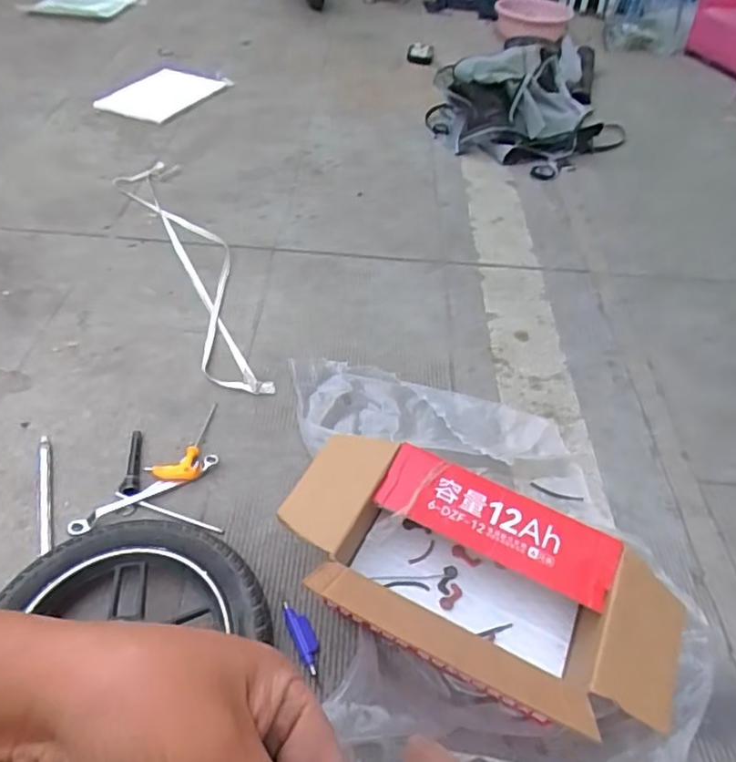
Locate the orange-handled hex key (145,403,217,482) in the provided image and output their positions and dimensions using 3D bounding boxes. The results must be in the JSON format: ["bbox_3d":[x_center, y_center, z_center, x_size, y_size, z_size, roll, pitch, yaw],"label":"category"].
[{"bbox_3d":[-0.318,0.099,1.011,0.086,0.025,0.173,2,46,-4],"label":"orange-handled hex key"}]

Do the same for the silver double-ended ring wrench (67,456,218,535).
[{"bbox_3d":[-0.344,0.174,0.924,0.234,0.011,0.023,-25,53,-26],"label":"silver double-ended ring wrench"}]

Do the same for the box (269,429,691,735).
[{"bbox_3d":[0.119,0.263,0.756,0.517,0.194,0.289,24,47,18],"label":"box"}]

